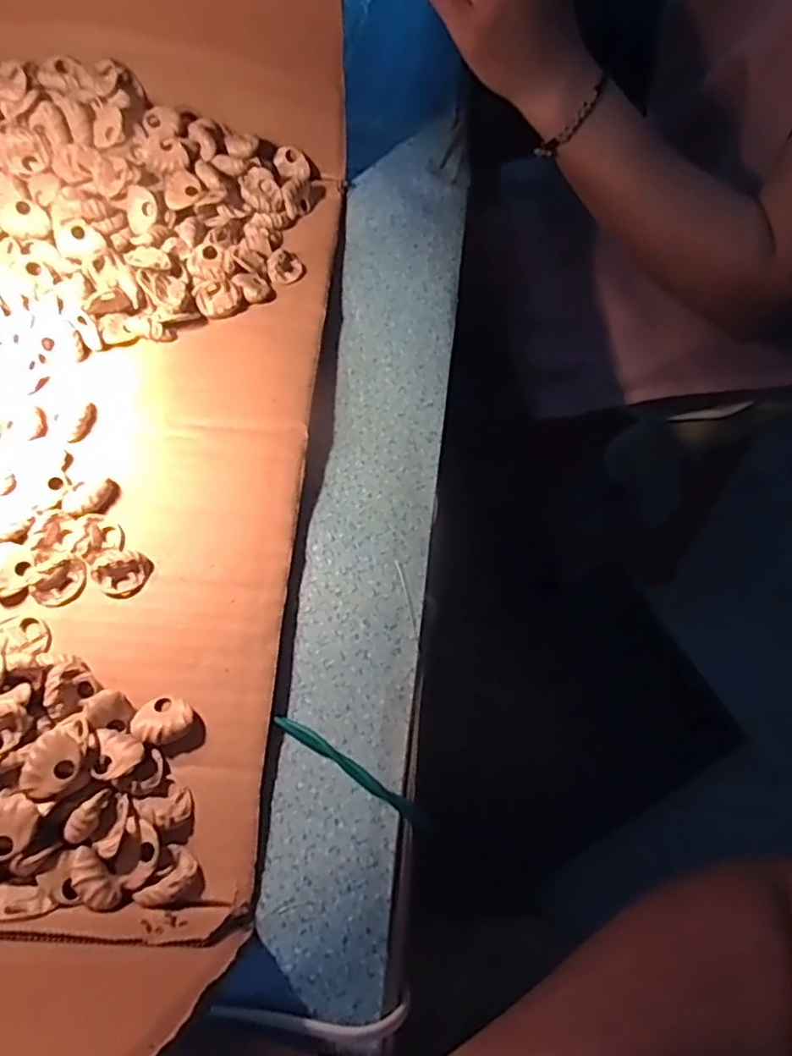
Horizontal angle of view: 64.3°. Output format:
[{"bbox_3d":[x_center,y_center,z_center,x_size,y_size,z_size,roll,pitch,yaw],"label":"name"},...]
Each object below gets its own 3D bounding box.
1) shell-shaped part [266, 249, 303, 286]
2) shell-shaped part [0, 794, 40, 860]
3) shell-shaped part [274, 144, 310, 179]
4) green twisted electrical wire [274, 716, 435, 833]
[{"bbox_3d":[-0.064,-0.150,0.360,0.019,0.008,0.023,-13,66,-6],"label":"shell-shaped part"},{"bbox_3d":[-0.140,0.107,0.224,0.022,0.008,0.019,-23,68,-10],"label":"shell-shaped part"},{"bbox_3d":[-0.065,-0.228,0.394,0.021,0.013,0.013,-5,66,-3],"label":"shell-shaped part"},{"bbox_3d":[-0.018,0.103,0.266,0.077,0.005,0.007,31,69,13],"label":"green twisted electrical wire"}]

